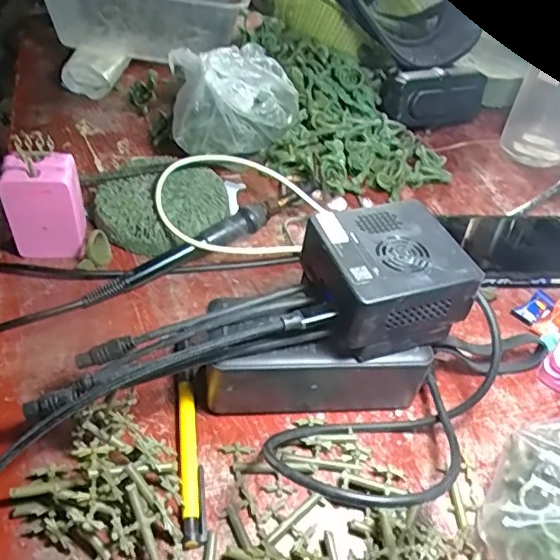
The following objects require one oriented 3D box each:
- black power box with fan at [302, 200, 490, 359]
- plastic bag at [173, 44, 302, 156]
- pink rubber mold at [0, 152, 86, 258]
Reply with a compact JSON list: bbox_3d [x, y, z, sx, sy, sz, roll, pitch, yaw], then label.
[{"bbox_3d":[0.060,-0.003,0.328,0.078,0.046,0.074,-11,48,-17],"label":"black power box with fan"},{"bbox_3d":[-0.038,-0.171,0.488,0.108,0.071,0.116,4,45,-2],"label":"plastic bag"},{"bbox_3d":[-0.166,-0.049,0.398,0.051,0.076,0.033,-14,48,-19],"label":"pink rubber mold"}]

